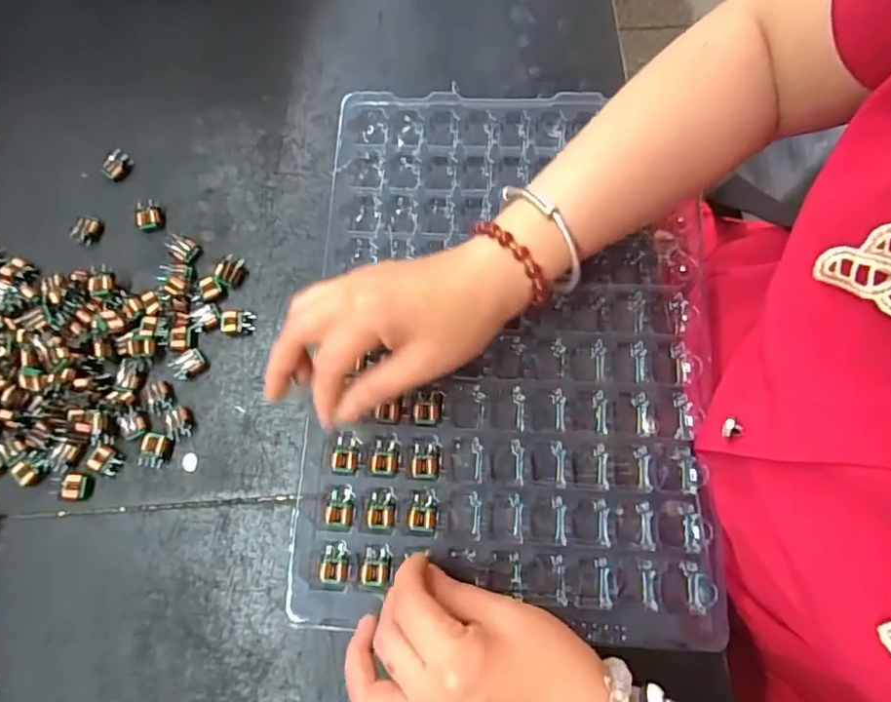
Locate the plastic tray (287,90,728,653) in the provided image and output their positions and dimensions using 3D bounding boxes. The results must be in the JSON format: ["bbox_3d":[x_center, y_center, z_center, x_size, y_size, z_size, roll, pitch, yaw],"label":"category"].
[{"bbox_3d":[0.037,-0.009,0.346,0.231,0.025,0.327,3,75,2],"label":"plastic tray"}]

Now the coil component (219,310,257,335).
[{"bbox_3d":[-0.135,-0.019,0.360,0.021,0.009,0.016,1,75,2],"label":"coil component"}]

